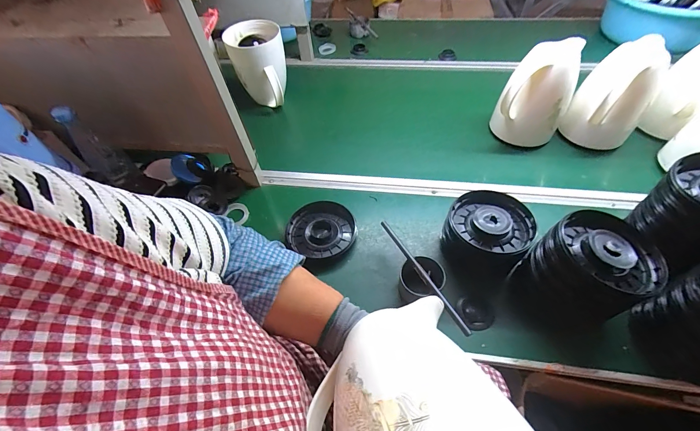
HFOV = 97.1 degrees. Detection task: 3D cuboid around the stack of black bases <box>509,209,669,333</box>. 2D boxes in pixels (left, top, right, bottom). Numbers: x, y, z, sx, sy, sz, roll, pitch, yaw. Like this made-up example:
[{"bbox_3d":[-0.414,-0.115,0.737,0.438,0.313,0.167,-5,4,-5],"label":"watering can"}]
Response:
[{"bbox_3d":[0.365,0.096,0.494,0.162,0.163,0.140,-23,54,-12],"label":"stack of black bases"}]

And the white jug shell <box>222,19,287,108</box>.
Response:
[{"bbox_3d":[-0.232,-0.385,0.804,0.128,0.189,0.157,-18,54,-9],"label":"white jug shell"}]

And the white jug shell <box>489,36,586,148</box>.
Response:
[{"bbox_3d":[0.419,-0.269,0.696,0.137,0.216,0.140,27,59,23],"label":"white jug shell"}]

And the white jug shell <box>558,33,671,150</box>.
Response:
[{"bbox_3d":[0.567,-0.254,0.661,0.134,0.196,0.119,32,61,25],"label":"white jug shell"}]

